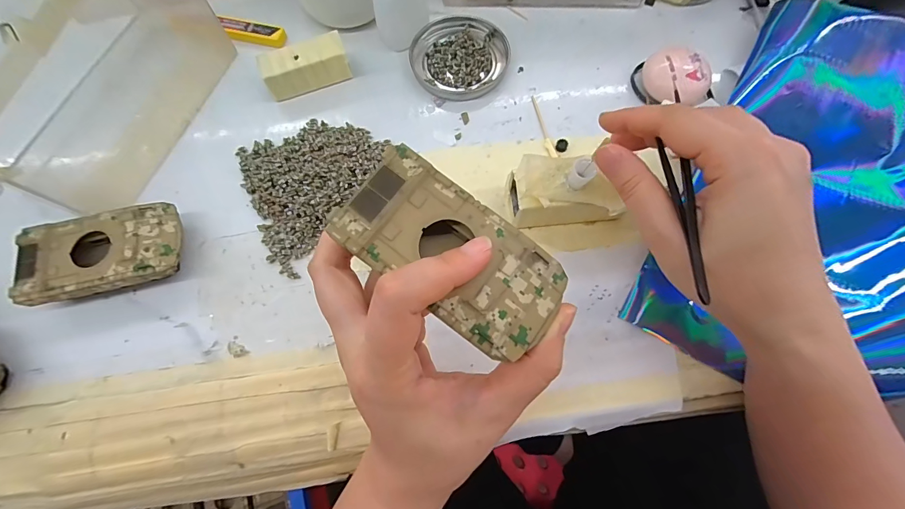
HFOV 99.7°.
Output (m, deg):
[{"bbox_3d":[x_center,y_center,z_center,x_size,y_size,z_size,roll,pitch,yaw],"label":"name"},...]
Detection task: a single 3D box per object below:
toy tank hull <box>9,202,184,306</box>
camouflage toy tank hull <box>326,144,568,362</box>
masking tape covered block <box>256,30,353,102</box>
[{"bbox_3d":[-0.224,0.000,0.250,0.093,0.025,0.052,-13,71,-4],"label":"toy tank hull"},{"bbox_3d":[-0.001,0.001,0.168,0.096,0.023,0.049,39,78,1],"label":"camouflage toy tank hull"},{"bbox_3d":[-0.114,-0.147,0.297,0.063,0.023,0.032,-20,72,-6],"label":"masking tape covered block"}]

